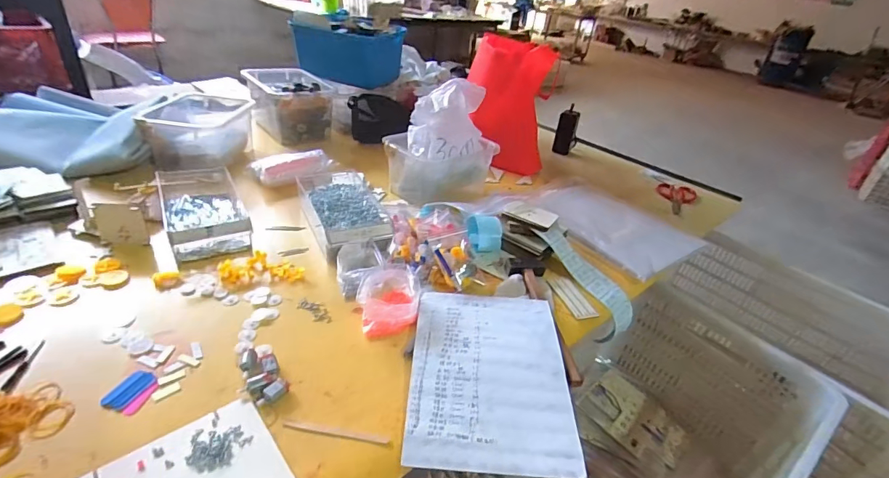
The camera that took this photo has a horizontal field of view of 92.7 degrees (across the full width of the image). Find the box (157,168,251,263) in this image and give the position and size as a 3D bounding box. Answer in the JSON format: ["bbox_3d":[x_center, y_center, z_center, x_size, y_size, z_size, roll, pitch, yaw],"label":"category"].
[{"bbox_3d":[-0.447,-0.057,0.782,0.121,0.063,0.295,-13,37,-29],"label":"box"}]

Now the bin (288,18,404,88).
[{"bbox_3d":[-0.291,-0.578,1.329,0.298,0.150,0.196,18,33,17],"label":"bin"}]

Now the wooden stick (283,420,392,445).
[{"bbox_3d":[-0.121,0.215,0.475,0.119,0.004,0.008,9,32,3],"label":"wooden stick"}]

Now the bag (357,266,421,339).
[{"bbox_3d":[-0.081,0.089,0.624,0.086,0.062,0.090,-1,33,-12],"label":"bag"}]

